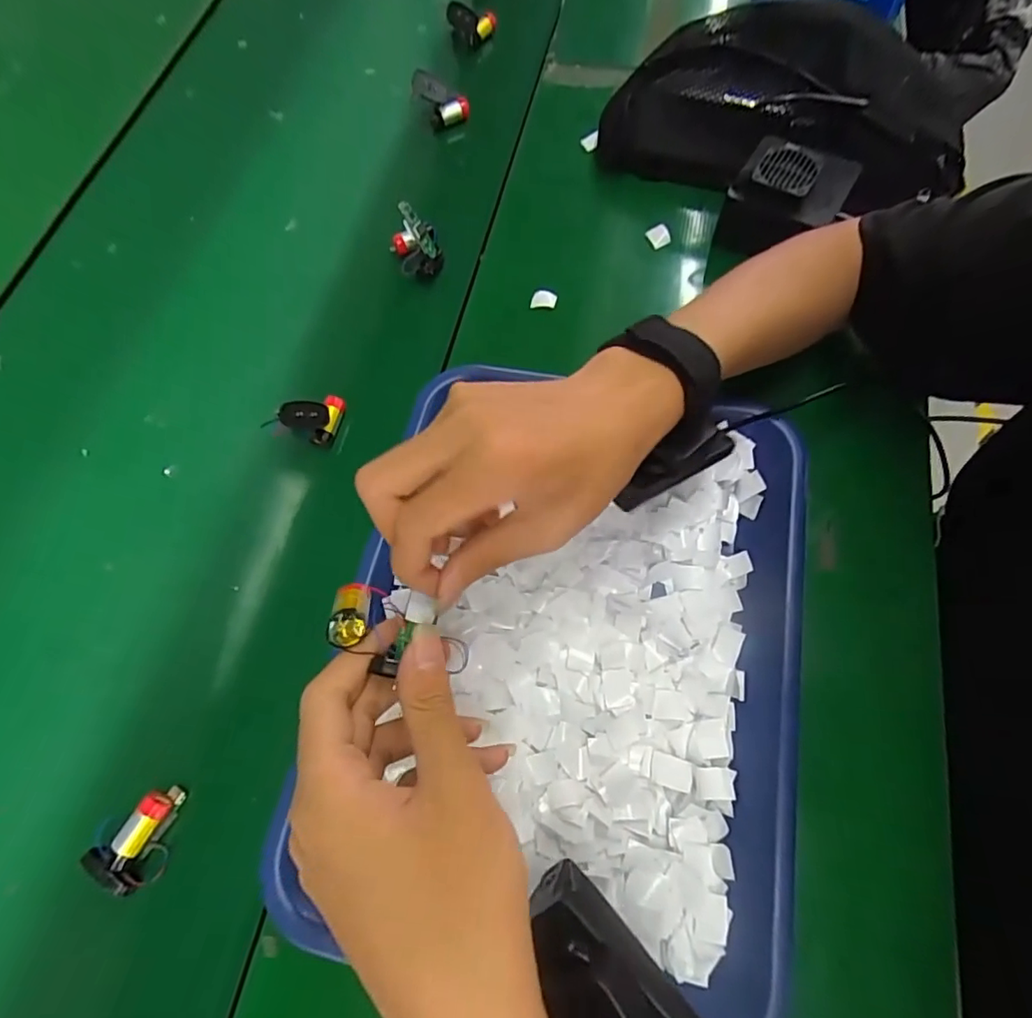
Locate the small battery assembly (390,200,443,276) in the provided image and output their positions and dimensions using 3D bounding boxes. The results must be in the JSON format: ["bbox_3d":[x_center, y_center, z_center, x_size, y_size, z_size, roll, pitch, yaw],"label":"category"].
[{"bbox_3d":[-0.083,-0.217,0.434,0.037,0.049,0.042,-14,68,-3],"label":"small battery assembly"}]

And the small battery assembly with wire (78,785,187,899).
[{"bbox_3d":[-0.210,0.181,0.302,0.034,0.023,0.048,23,70,11],"label":"small battery assembly with wire"}]

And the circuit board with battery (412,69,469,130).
[{"bbox_3d":[-0.070,-0.381,0.504,0.049,0.055,0.017,-4,69,0],"label":"circuit board with battery"}]

